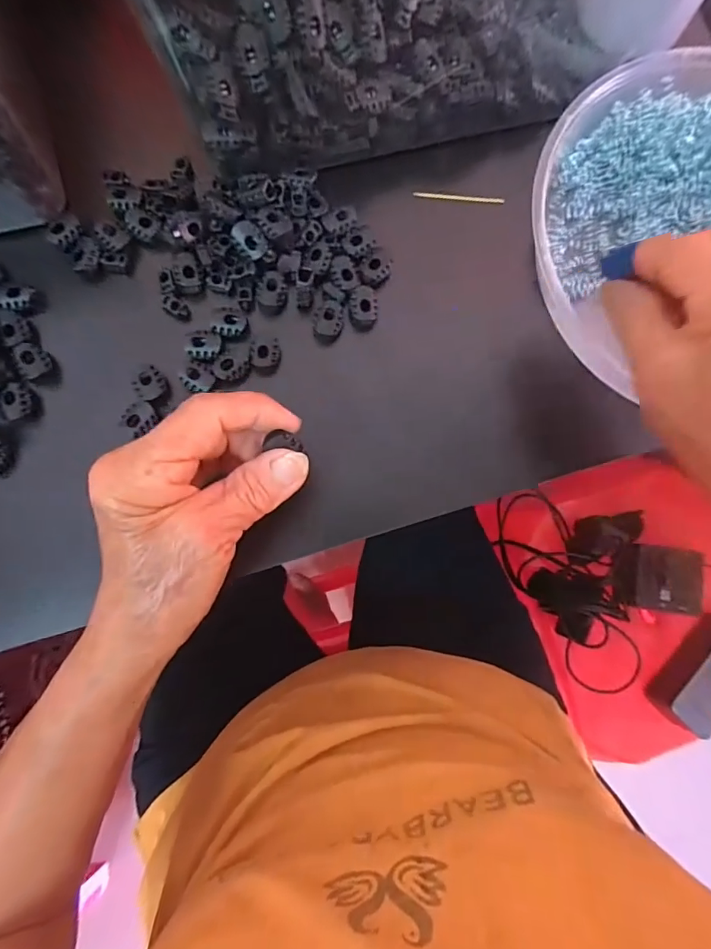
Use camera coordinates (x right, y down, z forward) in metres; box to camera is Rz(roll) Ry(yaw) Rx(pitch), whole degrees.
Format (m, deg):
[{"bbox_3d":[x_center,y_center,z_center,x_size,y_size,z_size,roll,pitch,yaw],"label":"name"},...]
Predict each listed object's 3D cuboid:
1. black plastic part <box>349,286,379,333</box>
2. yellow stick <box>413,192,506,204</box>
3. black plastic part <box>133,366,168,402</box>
[{"bbox_3d":[0.005,-0.101,0.288,0.017,0.011,0.023,0,85,-5],"label":"black plastic part"},{"bbox_3d":[0.066,-0.176,0.302,0.058,0.004,0.004,0,85,-5],"label":"yellow stick"},{"bbox_3d":[-0.117,-0.052,0.271,0.015,0.008,0.018,37,83,-1],"label":"black plastic part"}]

